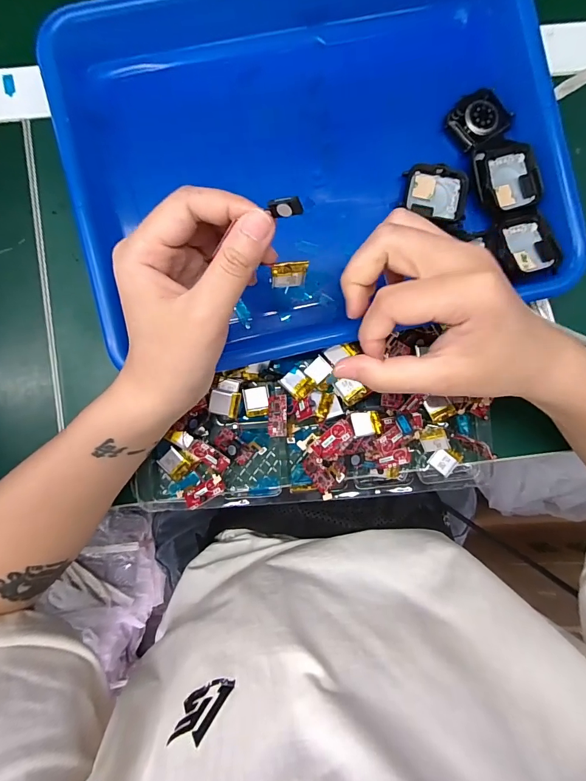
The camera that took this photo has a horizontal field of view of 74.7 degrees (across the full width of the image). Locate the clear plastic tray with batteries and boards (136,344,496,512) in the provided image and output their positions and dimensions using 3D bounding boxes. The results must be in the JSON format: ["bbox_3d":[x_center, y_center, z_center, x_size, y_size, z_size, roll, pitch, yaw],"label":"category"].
[{"bbox_3d":[0.017,0.027,0.280,0.252,0.035,0.106,-4,89,-2],"label":"clear plastic tray with batteries and boards"}]

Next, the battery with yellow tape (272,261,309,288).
[{"bbox_3d":[-0.002,-0.062,0.207,0.019,0.017,0.004,-7,64,-4],"label":"battery with yellow tape"}]

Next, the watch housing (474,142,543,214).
[{"bbox_3d":[0.150,-0.150,0.268,0.041,0.010,0.048,-17,89,-2],"label":"watch housing"}]

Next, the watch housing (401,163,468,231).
[{"bbox_3d":[0.101,-0.138,0.272,0.043,0.010,0.039,5,89,-2],"label":"watch housing"}]

